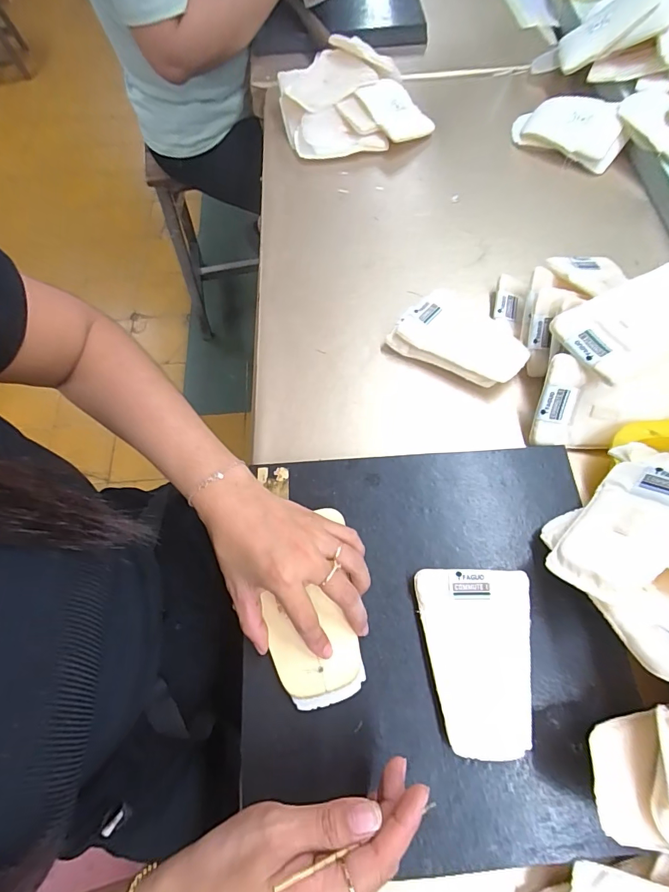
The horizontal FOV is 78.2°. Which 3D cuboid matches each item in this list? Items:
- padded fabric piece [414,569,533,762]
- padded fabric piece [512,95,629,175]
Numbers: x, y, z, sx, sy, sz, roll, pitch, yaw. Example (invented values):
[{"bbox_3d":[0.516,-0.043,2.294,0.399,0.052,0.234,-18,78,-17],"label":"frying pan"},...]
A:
[{"bbox_3d":[0.112,0.164,0.322,0.086,0.015,0.127,0,66,2],"label":"padded fabric piece"},{"bbox_3d":[0.339,-0.457,0.595,0.150,0.028,0.086,30,99,16],"label":"padded fabric piece"}]

